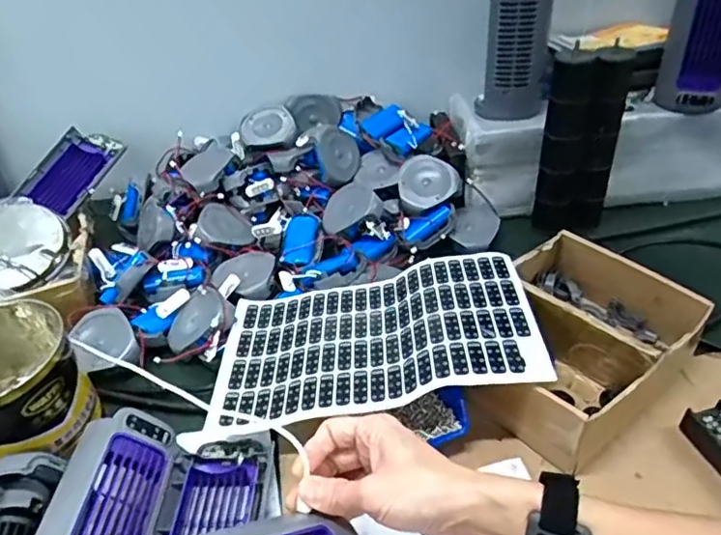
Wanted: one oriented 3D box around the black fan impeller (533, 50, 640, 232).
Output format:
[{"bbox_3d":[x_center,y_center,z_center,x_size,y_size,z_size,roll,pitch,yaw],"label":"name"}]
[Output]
[{"bbox_3d":[0.281,-0.158,0.763,0.082,0.238,0.108,13,40,20],"label":"black fan impeller"}]

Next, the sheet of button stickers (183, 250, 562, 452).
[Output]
[{"bbox_3d":[0.005,0.064,0.567,0.298,0.055,0.184,-4,37,0],"label":"sheet of button stickers"}]

